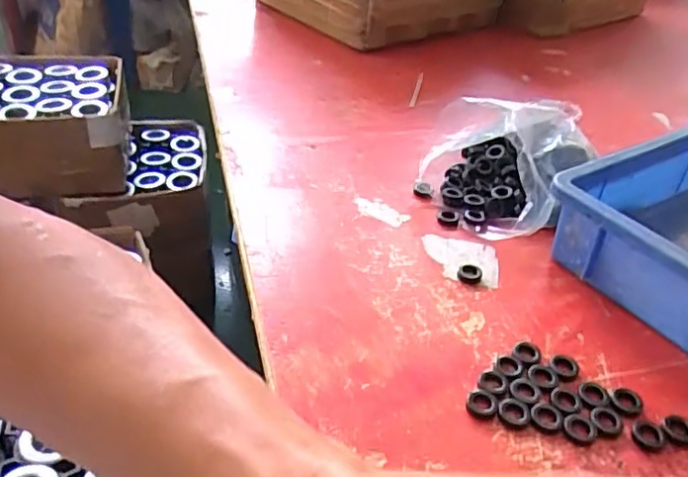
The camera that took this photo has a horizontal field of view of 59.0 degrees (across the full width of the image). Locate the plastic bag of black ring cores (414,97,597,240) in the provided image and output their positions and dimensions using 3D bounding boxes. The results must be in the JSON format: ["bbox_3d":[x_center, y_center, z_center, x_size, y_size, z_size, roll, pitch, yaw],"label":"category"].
[{"bbox_3d":[0.149,-0.073,0.576,0.149,0.085,0.145,14,38,13],"label":"plastic bag of black ring cores"}]

